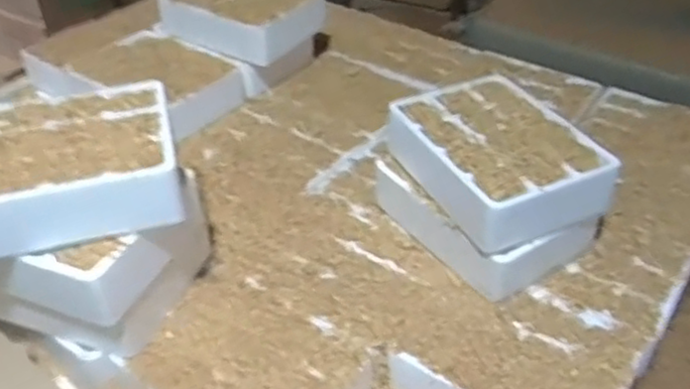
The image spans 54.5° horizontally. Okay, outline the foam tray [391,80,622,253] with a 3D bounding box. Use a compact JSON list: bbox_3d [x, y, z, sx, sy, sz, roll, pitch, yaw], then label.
[{"bbox_3d":[0.186,-0.048,0.835,0.181,0.074,0.240,-18,43,-22],"label":"foam tray"}]

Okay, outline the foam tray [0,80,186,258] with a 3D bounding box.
[{"bbox_3d":[-0.300,-0.031,0.695,0.241,0.071,0.187,-10,41,-12],"label":"foam tray"}]

